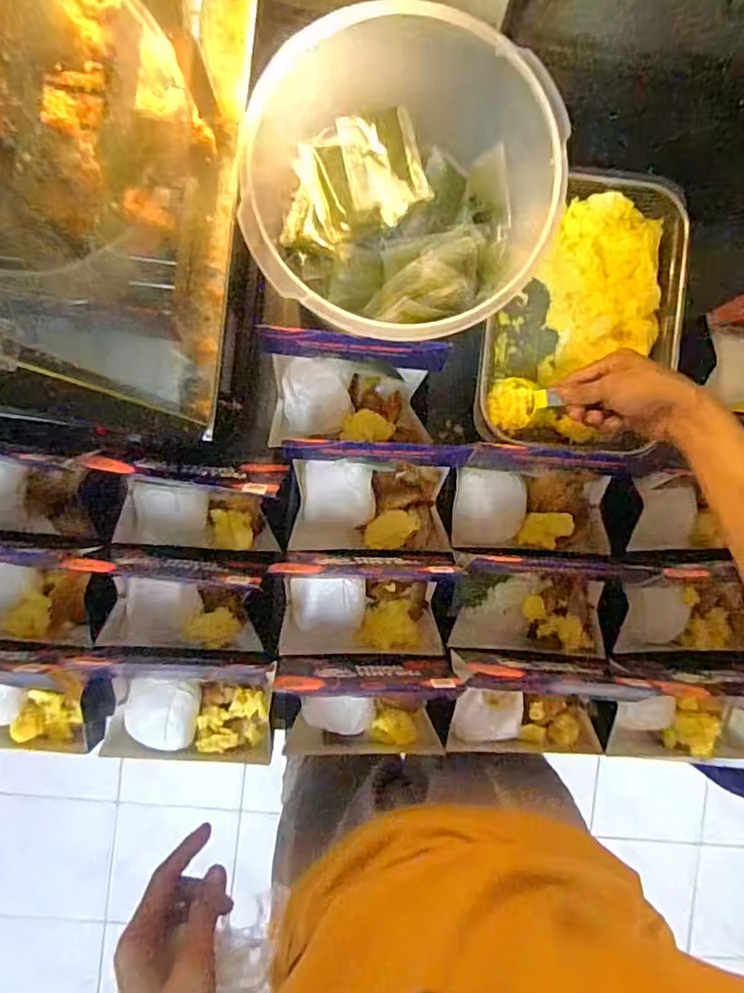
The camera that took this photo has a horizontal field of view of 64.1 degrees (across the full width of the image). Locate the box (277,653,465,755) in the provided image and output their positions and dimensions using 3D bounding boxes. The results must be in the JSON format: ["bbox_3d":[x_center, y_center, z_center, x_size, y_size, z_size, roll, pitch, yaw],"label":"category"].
[{"bbox_3d":[-0.003,0.226,0.601,0.177,0.131,0.120,-1,92,-4],"label":"box"}]

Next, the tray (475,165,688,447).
[{"bbox_3d":[0.225,-0.200,0.667,0.201,0.065,0.286,6,91,-4],"label":"tray"}]

